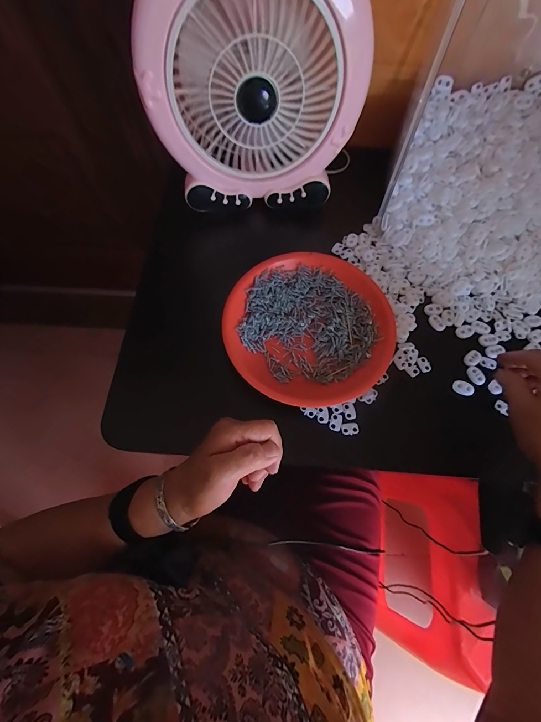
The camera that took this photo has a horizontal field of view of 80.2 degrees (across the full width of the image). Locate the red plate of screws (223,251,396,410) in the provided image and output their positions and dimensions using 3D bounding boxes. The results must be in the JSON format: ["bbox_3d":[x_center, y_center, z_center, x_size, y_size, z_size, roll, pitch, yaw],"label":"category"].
[{"bbox_3d":[0.045,-0.043,0.381,0.187,0.018,0.187,1,68,-2],"label":"red plate of screws"}]

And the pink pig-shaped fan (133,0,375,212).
[{"bbox_3d":[-0.018,-0.311,0.349,0.236,0.253,0.114,-12,69,-7],"label":"pink pig-shaped fan"}]

